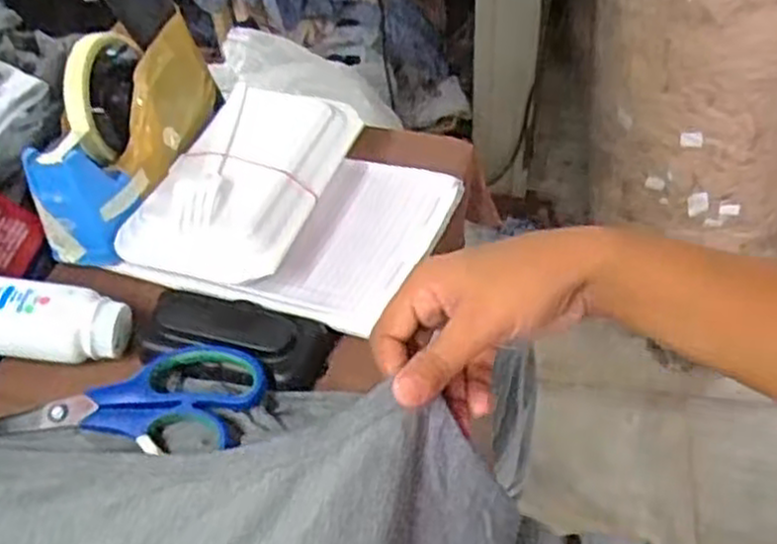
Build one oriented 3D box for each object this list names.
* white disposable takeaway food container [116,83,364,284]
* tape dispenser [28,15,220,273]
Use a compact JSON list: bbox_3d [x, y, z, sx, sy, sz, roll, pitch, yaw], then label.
[{"bbox_3d":[-0.097,-0.060,0.509,0.113,0.051,0.165,9,48,14],"label":"white disposable takeaway food container"},{"bbox_3d":[-0.179,-0.101,0.523,0.061,0.088,0.170,3,47,9],"label":"tape dispenser"}]

